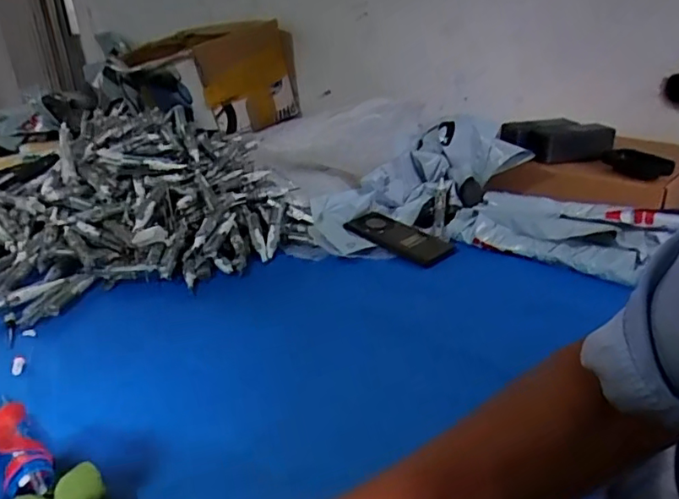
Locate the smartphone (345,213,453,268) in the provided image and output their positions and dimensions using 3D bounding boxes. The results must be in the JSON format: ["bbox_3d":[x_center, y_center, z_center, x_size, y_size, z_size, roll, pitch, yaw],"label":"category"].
[{"bbox_3d":[0.088,-0.017,0.813,0.164,0.007,0.077,25,41,32],"label":"smartphone"}]

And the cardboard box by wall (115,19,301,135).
[{"bbox_3d":[-0.356,-0.463,1.444,0.416,0.243,0.346,16,30,36],"label":"cardboard box by wall"}]

